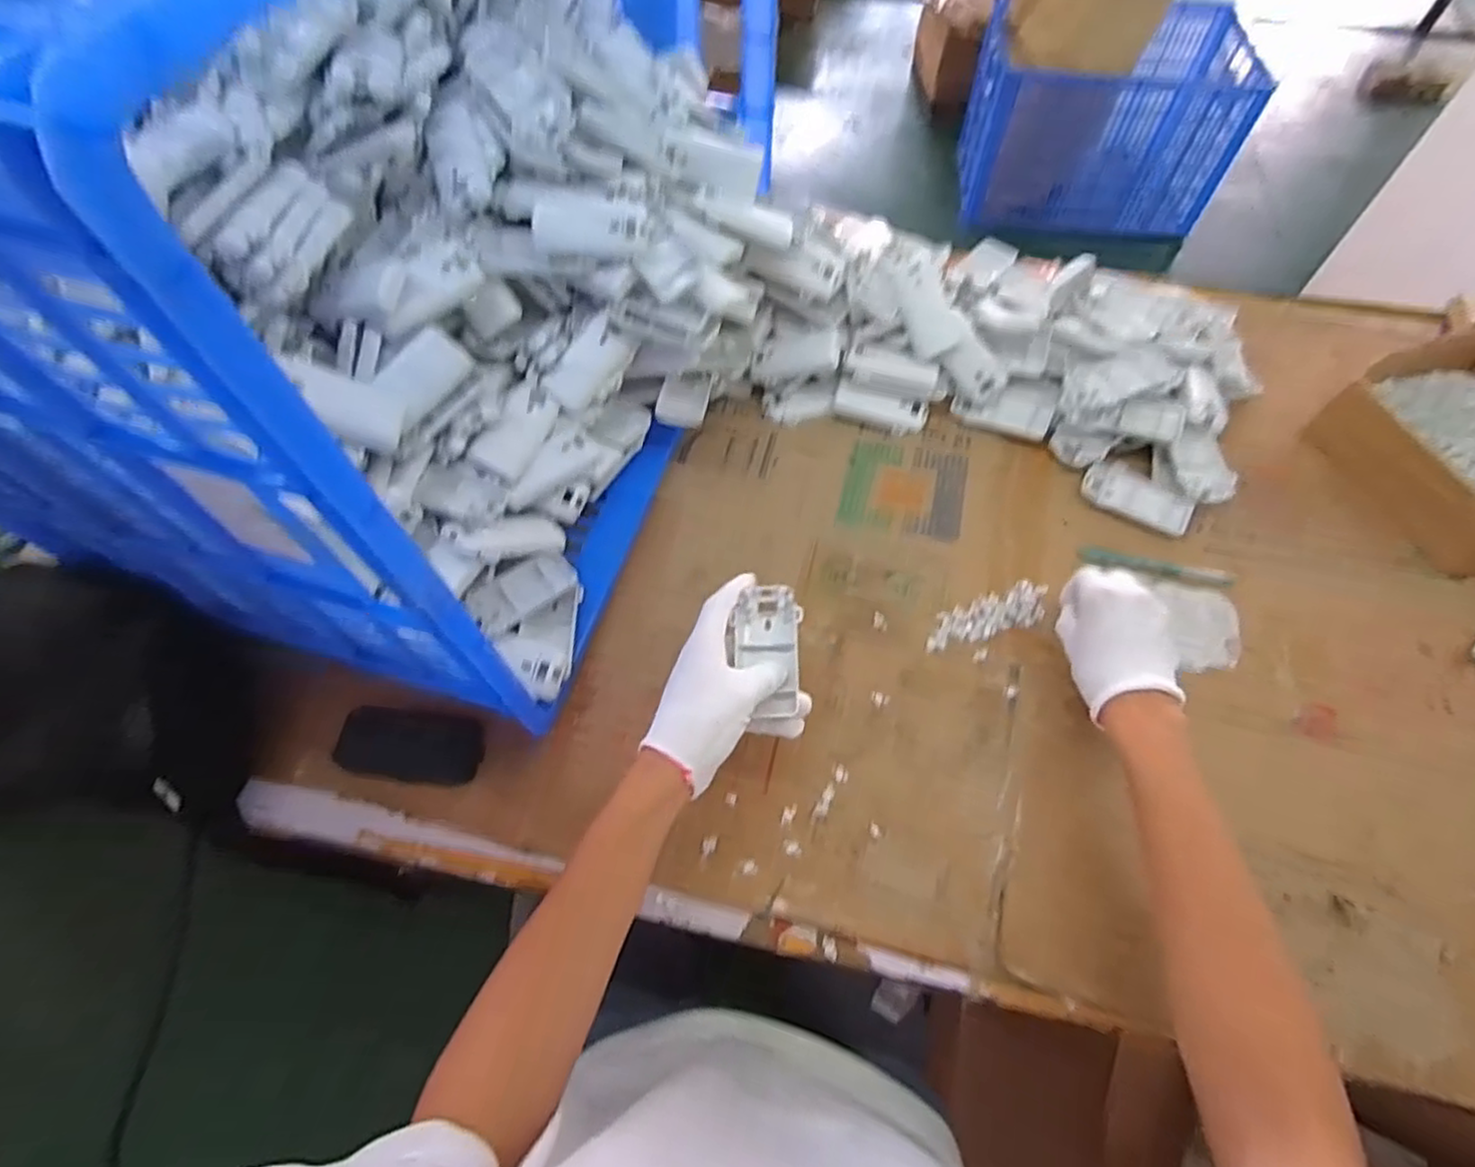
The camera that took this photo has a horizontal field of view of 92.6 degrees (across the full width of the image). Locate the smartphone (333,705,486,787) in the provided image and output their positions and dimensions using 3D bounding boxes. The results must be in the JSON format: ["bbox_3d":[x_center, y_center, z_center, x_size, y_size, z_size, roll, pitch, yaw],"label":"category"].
[{"bbox_3d":[-0.264,0.131,0.569,0.114,0.005,0.054,7,74,1],"label":"smartphone"}]

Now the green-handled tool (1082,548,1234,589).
[{"bbox_3d":[0.366,-0.014,0.618,0.125,0.009,0.016,13,62,14],"label":"green-handled tool"}]

